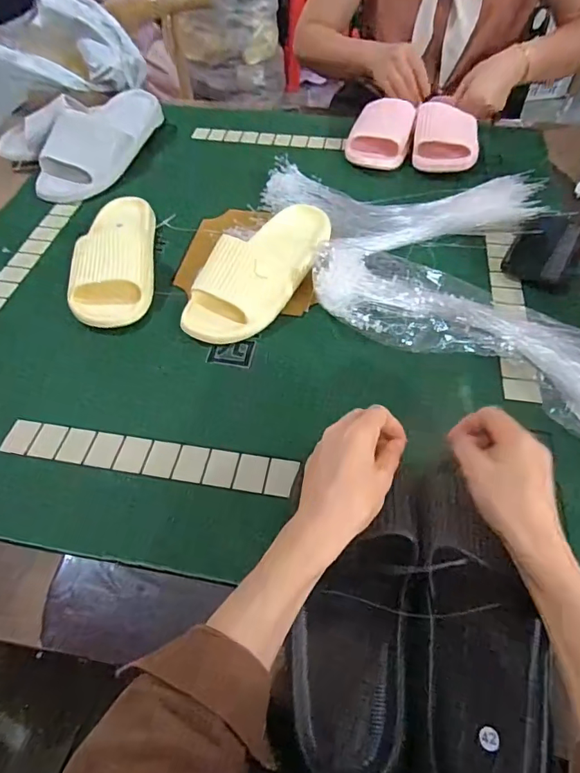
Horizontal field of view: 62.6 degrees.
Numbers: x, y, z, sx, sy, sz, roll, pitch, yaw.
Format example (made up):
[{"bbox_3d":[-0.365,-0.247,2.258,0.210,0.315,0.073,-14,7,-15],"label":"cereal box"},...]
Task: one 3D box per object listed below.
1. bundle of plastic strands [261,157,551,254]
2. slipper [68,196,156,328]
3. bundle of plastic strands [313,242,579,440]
[{"bbox_3d":[0.162,-0.262,0.699,0.411,0.025,0.197,6,53,8],"label":"bundle of plastic strands"},{"bbox_3d":[-0.232,-0.181,0.650,0.101,0.046,0.246,-4,53,0],"label":"slipper"},{"bbox_3d":[0.233,-0.044,0.498,0.444,0.072,0.140,35,62,26],"label":"bundle of plastic strands"}]

